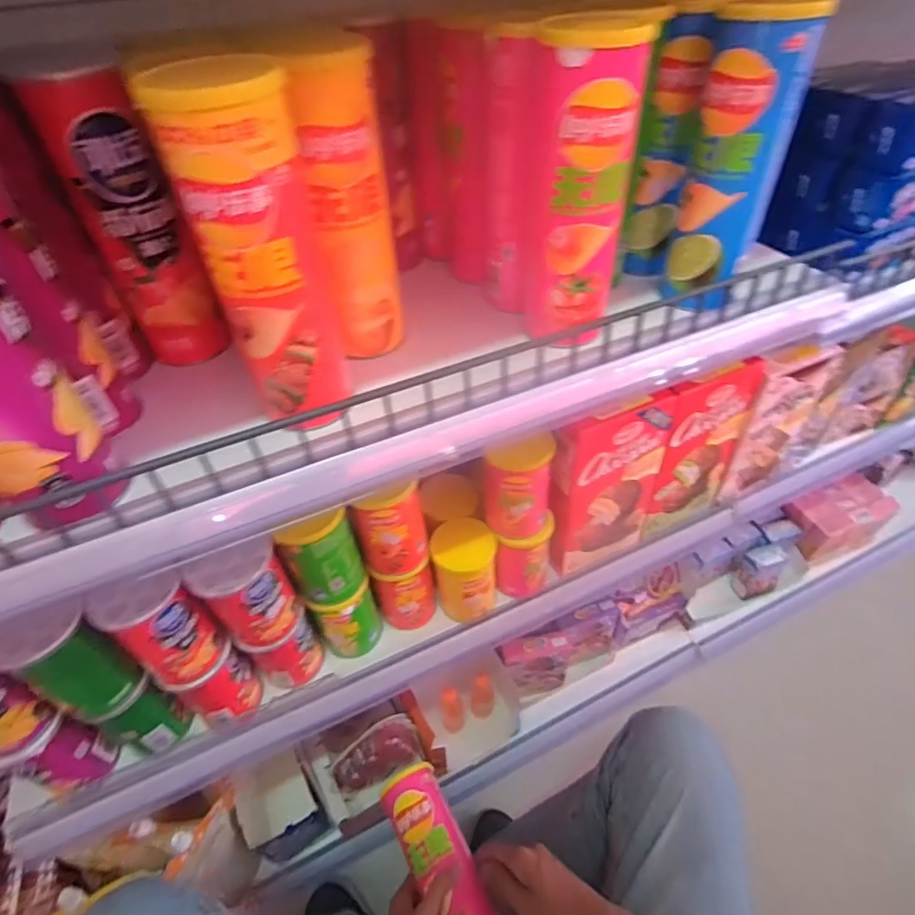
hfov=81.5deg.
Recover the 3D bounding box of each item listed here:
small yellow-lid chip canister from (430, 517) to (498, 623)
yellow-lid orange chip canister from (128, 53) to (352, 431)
[{"bbox_3d":[0.010,0.130,0.607,0.068,0.111,0.062,-2,44,3],"label":"small yellow-lid chip canister"},{"bbox_3d":[-0.111,-0.112,0.316,0.064,0.195,0.071,-18,46,-14],"label":"yellow-lid orange chip canister"}]

